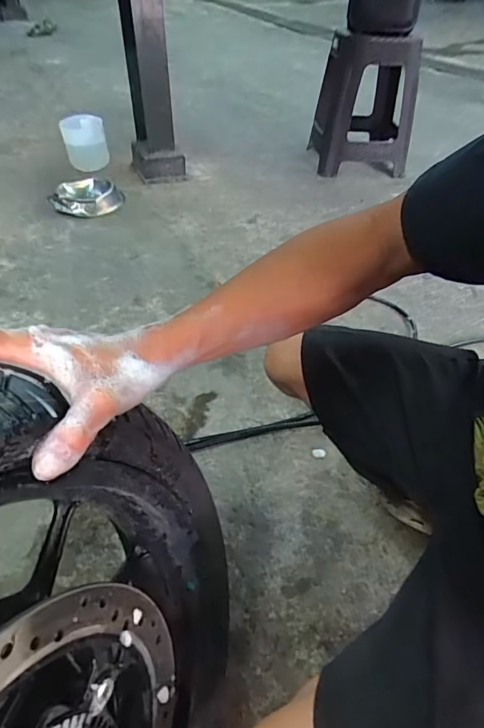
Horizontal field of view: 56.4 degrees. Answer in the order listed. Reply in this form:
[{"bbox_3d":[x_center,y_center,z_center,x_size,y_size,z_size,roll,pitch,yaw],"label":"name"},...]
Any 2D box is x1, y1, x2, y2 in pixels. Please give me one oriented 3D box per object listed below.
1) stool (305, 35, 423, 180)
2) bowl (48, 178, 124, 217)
[{"bbox_3d":[0.455,-0.962,1.672,0.344,0.438,0.282,5,44,4],"label":"stool"},{"bbox_3d":[-0.519,-0.551,1.496,0.224,0.057,0.187,27,50,24],"label":"bowl"}]

